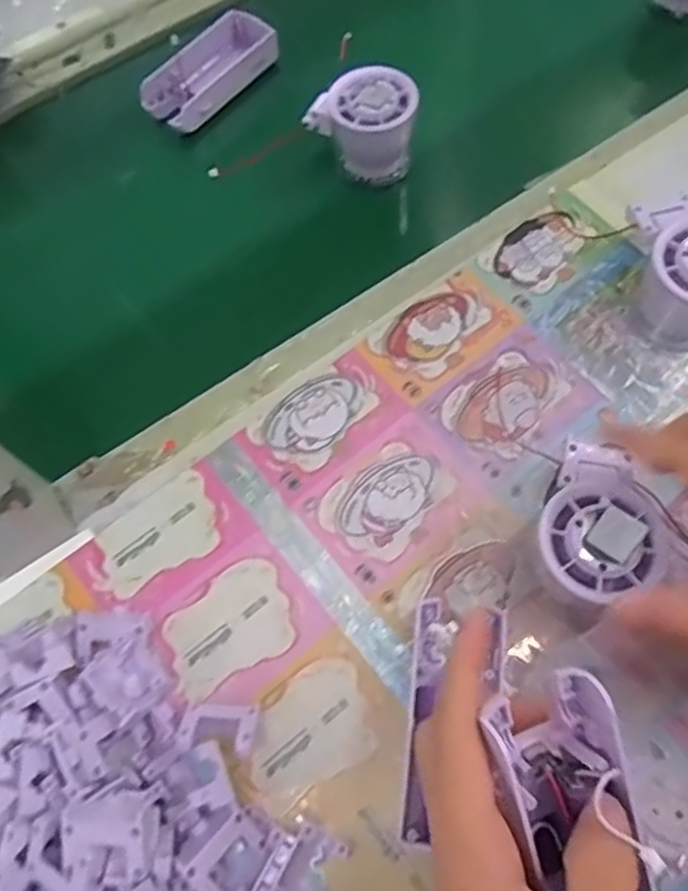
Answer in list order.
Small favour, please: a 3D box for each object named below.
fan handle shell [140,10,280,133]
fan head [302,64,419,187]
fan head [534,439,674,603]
[{"bbox_3d":[-0.101,-0.287,0.535,0.055,0.021,0.109,33,73,15],"label":"fan handle shell"},{"bbox_3d":[0.014,-0.223,0.491,0.060,0.058,0.059,-33,69,-10],"label":"fan head"},{"bbox_3d":[0.126,0.035,0.335,0.057,0.033,0.079,24,71,12],"label":"fan head"}]

